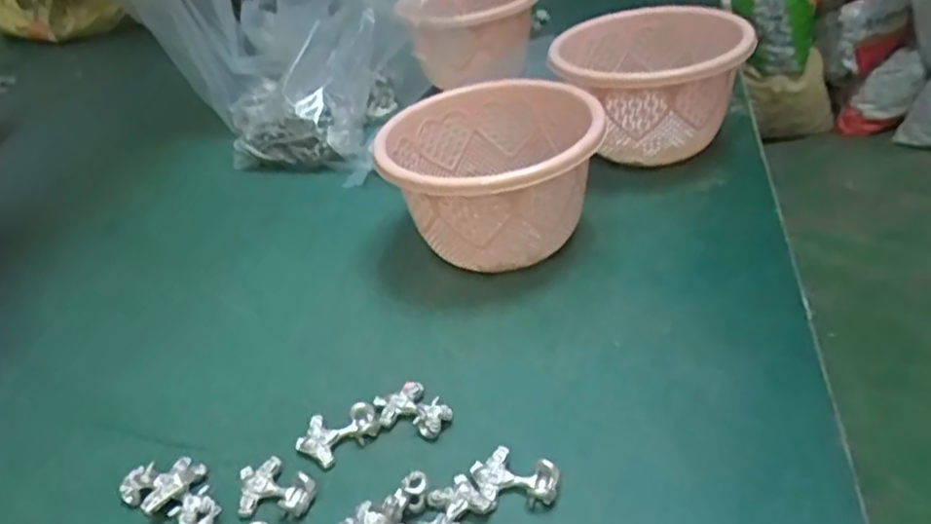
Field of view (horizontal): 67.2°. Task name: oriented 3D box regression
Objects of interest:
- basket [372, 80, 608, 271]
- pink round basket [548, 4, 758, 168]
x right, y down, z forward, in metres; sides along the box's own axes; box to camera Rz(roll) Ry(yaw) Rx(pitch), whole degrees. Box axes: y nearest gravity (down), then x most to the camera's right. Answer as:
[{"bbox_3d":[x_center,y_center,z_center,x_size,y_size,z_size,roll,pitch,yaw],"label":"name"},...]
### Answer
[{"bbox_3d":[0.020,-0.053,0.478,0.138,0.093,0.133,-3,36,6],"label":"basket"},{"bbox_3d":[0.158,-0.149,0.587,0.138,0.092,0.185,13,41,26],"label":"pink round basket"}]

